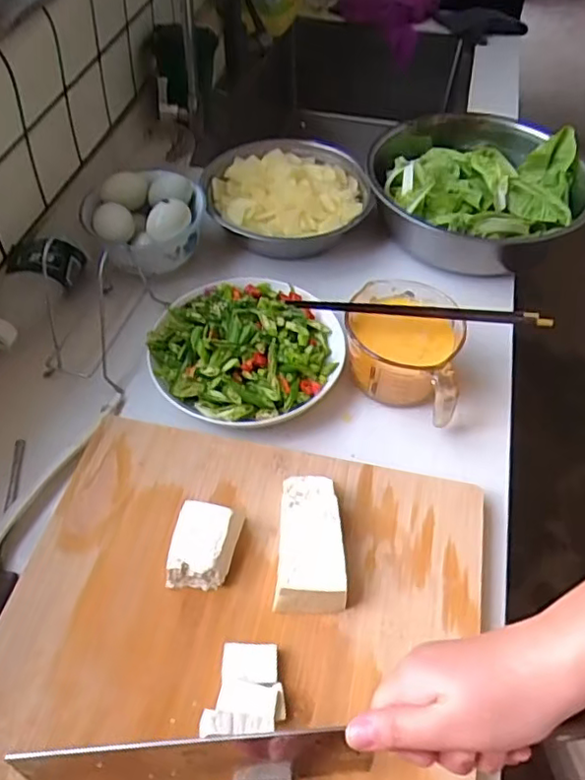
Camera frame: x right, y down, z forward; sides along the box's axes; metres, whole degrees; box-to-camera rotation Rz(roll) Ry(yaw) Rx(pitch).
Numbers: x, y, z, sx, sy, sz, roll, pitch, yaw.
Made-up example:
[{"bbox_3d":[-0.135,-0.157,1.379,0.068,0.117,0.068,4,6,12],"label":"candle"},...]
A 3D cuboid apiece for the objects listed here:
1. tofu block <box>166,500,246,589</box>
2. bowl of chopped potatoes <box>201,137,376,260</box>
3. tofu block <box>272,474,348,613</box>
[{"bbox_3d":[-0.071,0.127,0.493,0.051,0.031,0.062,9,52,7],"label":"tofu block"},{"bbox_3d":[-0.008,-0.241,0.777,0.194,0.061,0.181,0,52,0],"label":"bowl of chopped potatoes"},{"bbox_3d":[0.014,0.123,0.500,0.053,0.031,0.107,0,52,-1],"label":"tofu block"}]

